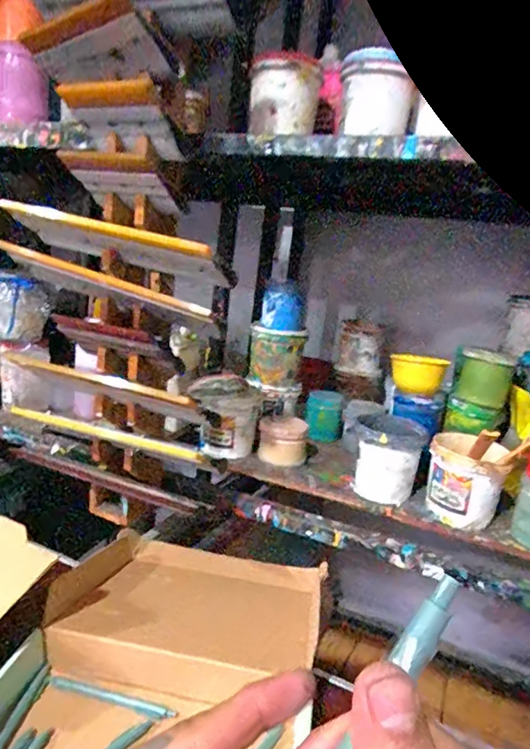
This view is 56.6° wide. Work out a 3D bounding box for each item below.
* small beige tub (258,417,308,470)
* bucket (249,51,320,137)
[{"bbox_3d":[0.035,0.124,0.960,0.092,0.070,0.084,8,14,5],"label":"small beige tub"},{"bbox_3d":[0.029,-0.439,0.795,0.106,0.100,0.092,6,14,-4],"label":"bucket"}]

